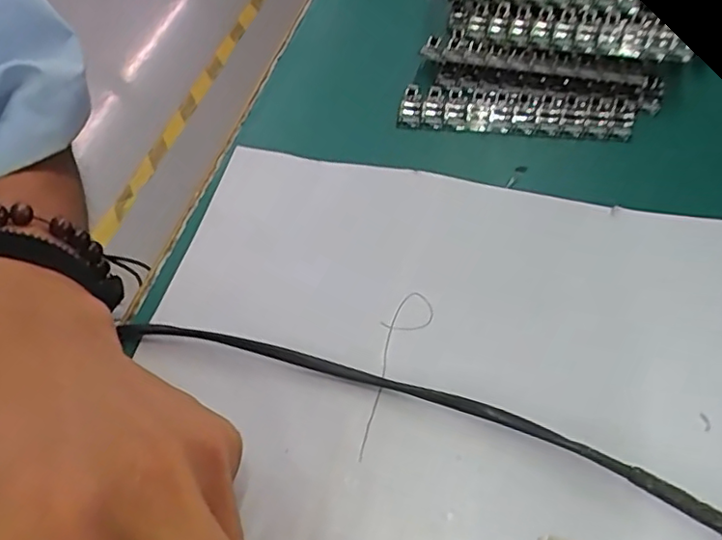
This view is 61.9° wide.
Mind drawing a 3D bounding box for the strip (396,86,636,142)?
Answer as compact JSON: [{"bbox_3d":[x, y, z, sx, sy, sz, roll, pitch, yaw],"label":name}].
[{"bbox_3d":[0.075,-0.078,0.294,0.110,0.010,0.024,2,55,7],"label":"strip"}]

